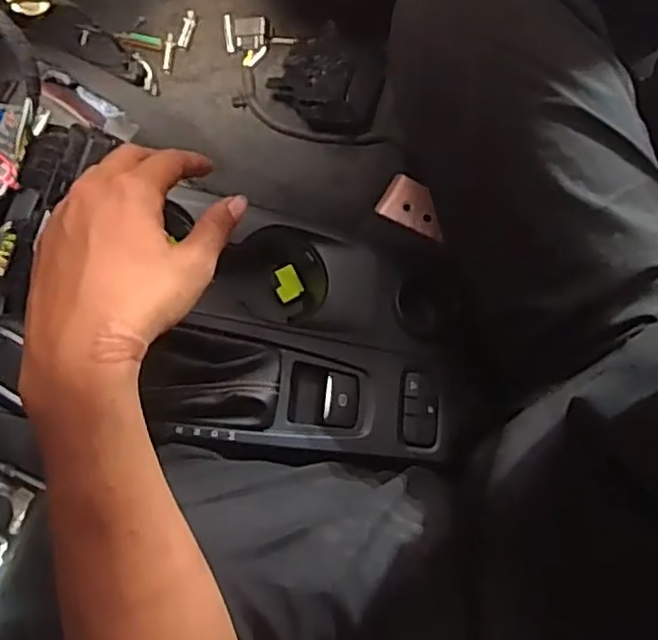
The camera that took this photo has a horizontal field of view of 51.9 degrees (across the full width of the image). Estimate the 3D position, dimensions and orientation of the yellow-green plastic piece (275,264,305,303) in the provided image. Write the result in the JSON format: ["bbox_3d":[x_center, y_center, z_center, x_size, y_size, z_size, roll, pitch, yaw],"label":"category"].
[{"bbox_3d":[-0.040,-0.035,0.648,0.025,0.004,0.032,-26,87,-13],"label":"yellow-green plastic piece"}]

